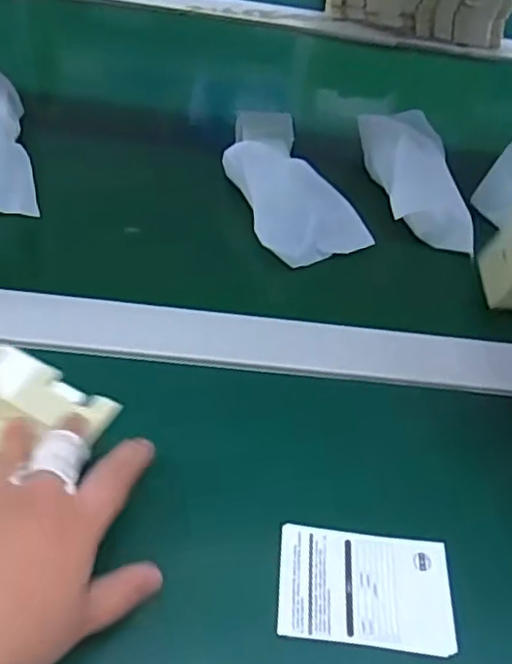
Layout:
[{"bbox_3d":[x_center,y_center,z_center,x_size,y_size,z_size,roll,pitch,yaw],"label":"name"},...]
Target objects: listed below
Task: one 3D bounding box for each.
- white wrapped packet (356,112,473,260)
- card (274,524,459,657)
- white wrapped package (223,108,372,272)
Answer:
[{"bbox_3d":[0.123,-0.124,0.534,0.059,0.044,0.133,-5,54,-9],"label":"white wrapped packet"},{"bbox_3d":[0.056,0.130,0.348,0.088,0.004,0.057,8,49,-4],"label":"card"},{"bbox_3d":[0.018,-0.115,0.515,0.076,0.036,0.144,-20,58,-19],"label":"white wrapped package"}]

